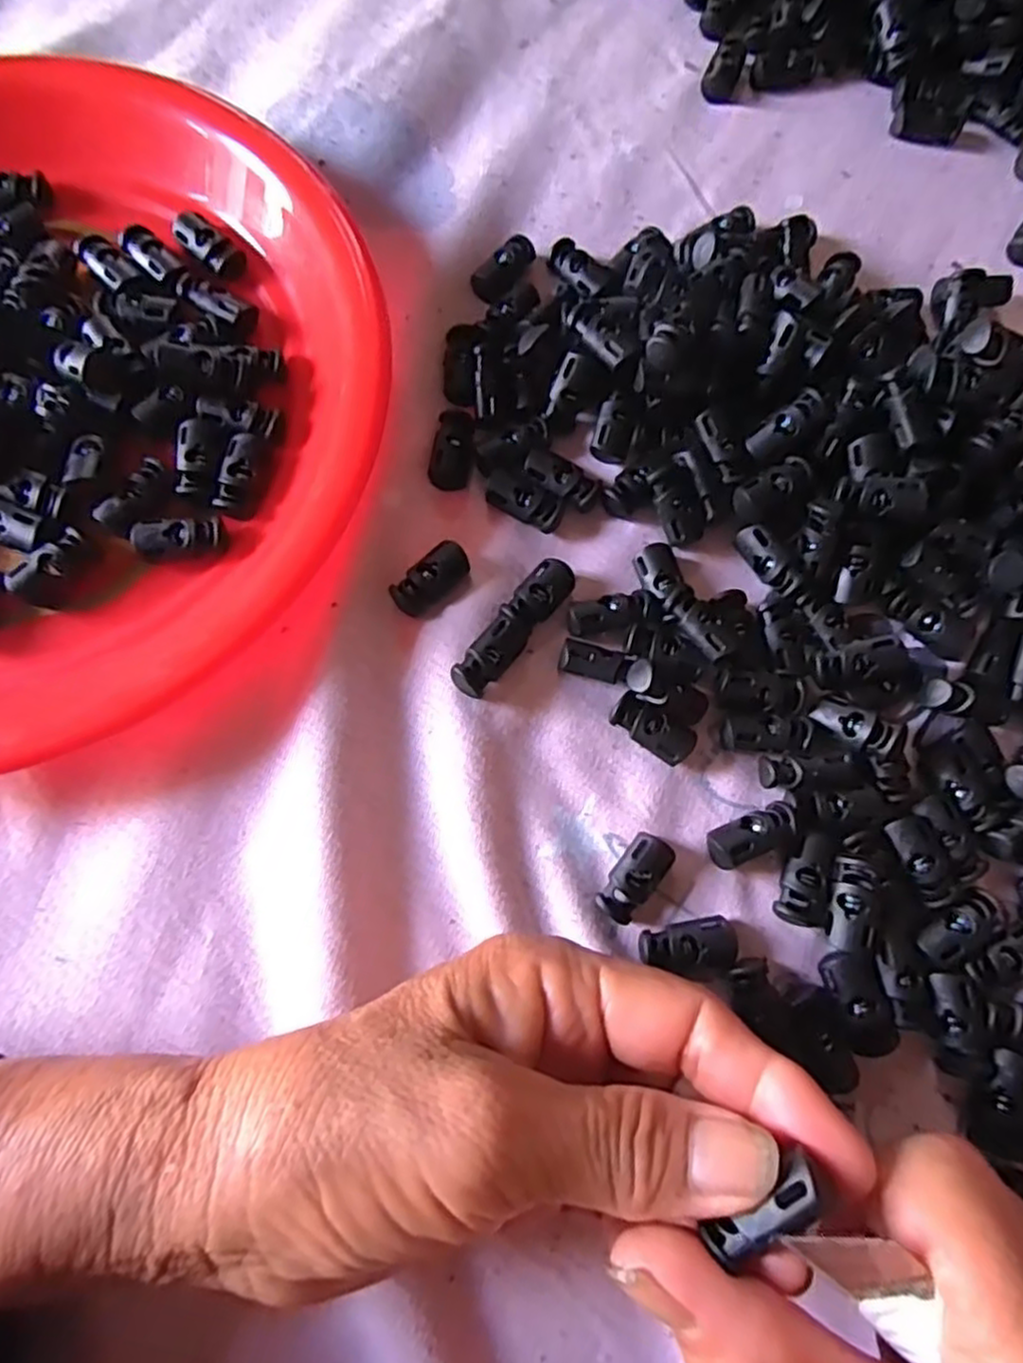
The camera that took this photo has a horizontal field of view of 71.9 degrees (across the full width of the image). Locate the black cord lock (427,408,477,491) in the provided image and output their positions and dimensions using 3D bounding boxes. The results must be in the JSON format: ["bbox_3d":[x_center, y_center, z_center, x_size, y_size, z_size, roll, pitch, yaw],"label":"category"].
[{"bbox_3d":[-0.020,-0.083,0.250,0.014,0.010,0.031,9,75,0],"label":"black cord lock"}]

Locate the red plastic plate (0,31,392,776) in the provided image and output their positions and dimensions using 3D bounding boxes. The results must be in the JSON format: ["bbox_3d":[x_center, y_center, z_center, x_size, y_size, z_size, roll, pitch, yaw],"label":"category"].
[{"bbox_3d":[-0.169,-0.095,0.231,0.245,0.030,0.248,1,75,-2],"label":"red plastic plate"}]

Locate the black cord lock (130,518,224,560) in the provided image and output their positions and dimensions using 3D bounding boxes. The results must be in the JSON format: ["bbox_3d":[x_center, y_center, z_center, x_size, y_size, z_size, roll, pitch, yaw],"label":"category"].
[{"bbox_3d":[-0.108,-0.047,0.230,0.027,0.010,0.010,-15,76,-6],"label":"black cord lock"}]

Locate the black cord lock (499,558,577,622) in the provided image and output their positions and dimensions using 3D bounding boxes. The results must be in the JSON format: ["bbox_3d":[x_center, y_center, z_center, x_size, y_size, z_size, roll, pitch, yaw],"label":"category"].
[{"bbox_3d":[0.009,-0.029,0.236,0.013,0.009,0.027,40,77,8],"label":"black cord lock"}]

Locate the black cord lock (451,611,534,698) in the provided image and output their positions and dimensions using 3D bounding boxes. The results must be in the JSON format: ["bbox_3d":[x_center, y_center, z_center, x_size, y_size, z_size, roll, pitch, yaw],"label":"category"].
[{"bbox_3d":[-0.006,-0.009,0.226,0.012,0.011,0.031,36,77,7],"label":"black cord lock"}]

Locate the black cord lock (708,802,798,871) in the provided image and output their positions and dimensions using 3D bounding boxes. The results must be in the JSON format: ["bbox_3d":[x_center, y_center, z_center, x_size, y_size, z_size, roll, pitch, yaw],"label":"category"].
[{"bbox_3d":[0.074,0.047,0.218,0.029,0.011,0.011,-25,78,-8],"label":"black cord lock"}]

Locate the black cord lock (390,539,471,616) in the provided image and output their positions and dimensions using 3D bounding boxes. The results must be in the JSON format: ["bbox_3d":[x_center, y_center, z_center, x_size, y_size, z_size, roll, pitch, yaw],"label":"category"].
[{"bbox_3d":[-0.026,-0.034,0.233,0.014,0.007,0.028,44,78,9],"label":"black cord lock"}]

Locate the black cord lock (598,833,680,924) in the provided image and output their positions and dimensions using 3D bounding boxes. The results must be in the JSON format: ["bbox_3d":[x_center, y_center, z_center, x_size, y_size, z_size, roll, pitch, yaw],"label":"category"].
[{"bbox_3d":[0.038,0.060,0.215,0.014,0.009,0.027,35,77,7],"label":"black cord lock"}]

